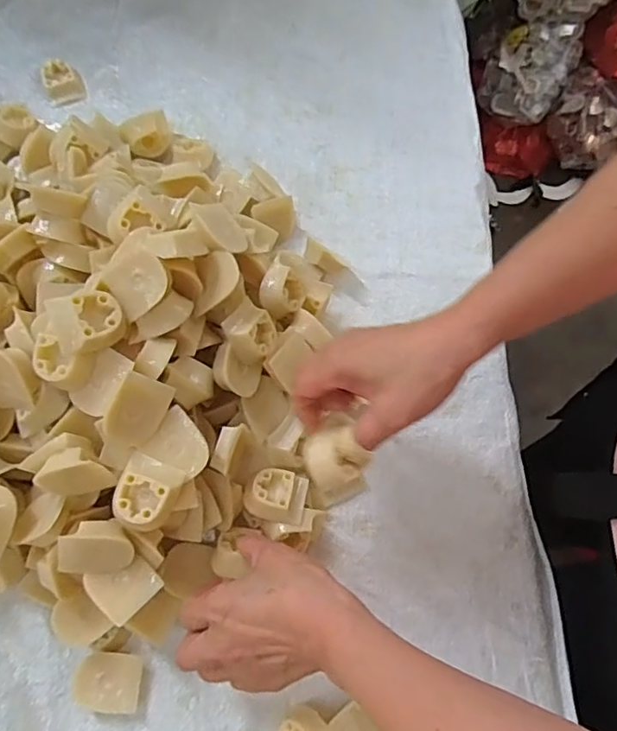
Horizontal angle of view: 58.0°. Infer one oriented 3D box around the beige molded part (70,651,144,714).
[{"bbox_3d":[-0.146,0.231,0.407,0.045,0.020,0.038,9,74,3],"label":"beige molded part"}]

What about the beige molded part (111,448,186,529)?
[{"bbox_3d":[-0.106,0.083,0.363,0.038,0.019,0.044,21,75,5],"label":"beige molded part"}]

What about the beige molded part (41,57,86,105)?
[{"bbox_3d":[-0.251,-0.290,0.563,0.038,0.018,0.042,-27,76,-7],"label":"beige molded part"}]

